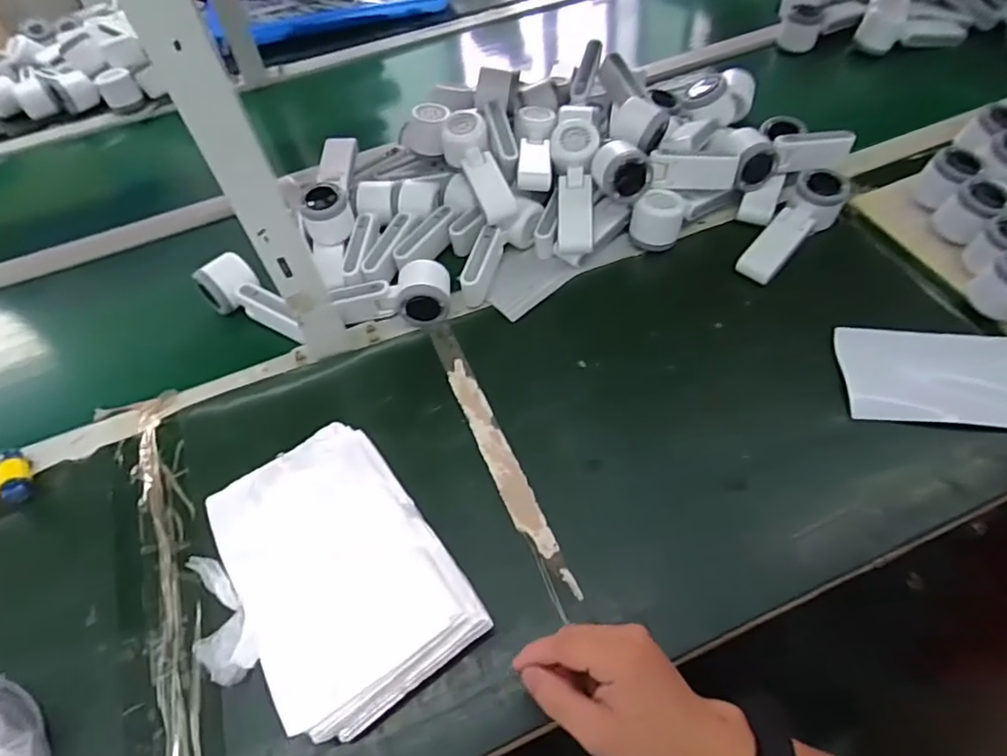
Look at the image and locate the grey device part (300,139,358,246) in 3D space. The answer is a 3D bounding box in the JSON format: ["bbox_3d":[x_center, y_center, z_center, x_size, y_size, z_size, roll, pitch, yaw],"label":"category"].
[{"bbox_3d":[-0.219,-0.245,0.743,0.057,0.052,0.163,-6,54,0],"label":"grey device part"}]

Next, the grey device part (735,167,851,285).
[{"bbox_3d":[0.336,-0.177,0.678,0.055,0.035,0.167,39,80,25],"label":"grey device part"}]

